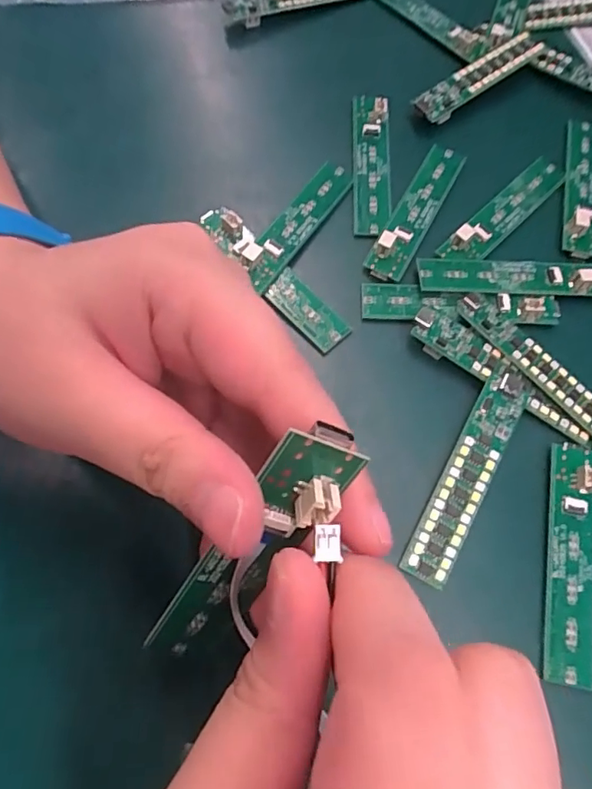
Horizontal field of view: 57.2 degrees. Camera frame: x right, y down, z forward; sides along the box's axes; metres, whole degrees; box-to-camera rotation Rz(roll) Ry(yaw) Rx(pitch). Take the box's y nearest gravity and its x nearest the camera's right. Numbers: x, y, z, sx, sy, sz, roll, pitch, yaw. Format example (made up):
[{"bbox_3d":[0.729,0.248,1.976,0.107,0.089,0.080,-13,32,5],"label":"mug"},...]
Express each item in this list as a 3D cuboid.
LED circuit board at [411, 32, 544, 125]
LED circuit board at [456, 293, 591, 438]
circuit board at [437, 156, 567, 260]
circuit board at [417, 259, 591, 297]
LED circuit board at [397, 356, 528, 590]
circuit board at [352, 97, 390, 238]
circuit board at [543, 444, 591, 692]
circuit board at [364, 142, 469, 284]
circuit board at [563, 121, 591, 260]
[{"bbox_3d":[0.092,-0.159,0.273,0.074,0.011,0.016,-34,73,-15],"label":"LED circuit board"},{"bbox_3d":[0.099,-0.011,0.218,0.018,0.005,0.083,-41,76,-18],"label":"LED circuit board"},{"bbox_3d":[0.096,-0.084,0.247,0.017,0.009,0.079,43,71,12],"label":"circuit board"},{"bbox_3d":[0.094,-0.052,0.232,0.081,0.010,0.017,2,68,-3],"label":"circuit board"},{"bbox_3d":[0.066,0.027,0.202,0.017,0.006,0.089,28,69,7],"label":"LED circuit board"},{"bbox_3d":[0.035,-0.109,0.253,0.017,0.008,0.075,3,68,-3],"label":"circuit board"},{"bbox_3d":[0.099,0.058,0.193,0.018,0.006,0.083,12,71,0],"label":"circuit board"},{"bbox_3d":[0.056,-0.086,0.245,0.018,0.007,0.080,28,69,7],"label":"circuit board"},{"bbox_3d":[0.136,-0.100,0.254,0.017,0.007,0.079,13,68,2],"label":"circuit board"}]

